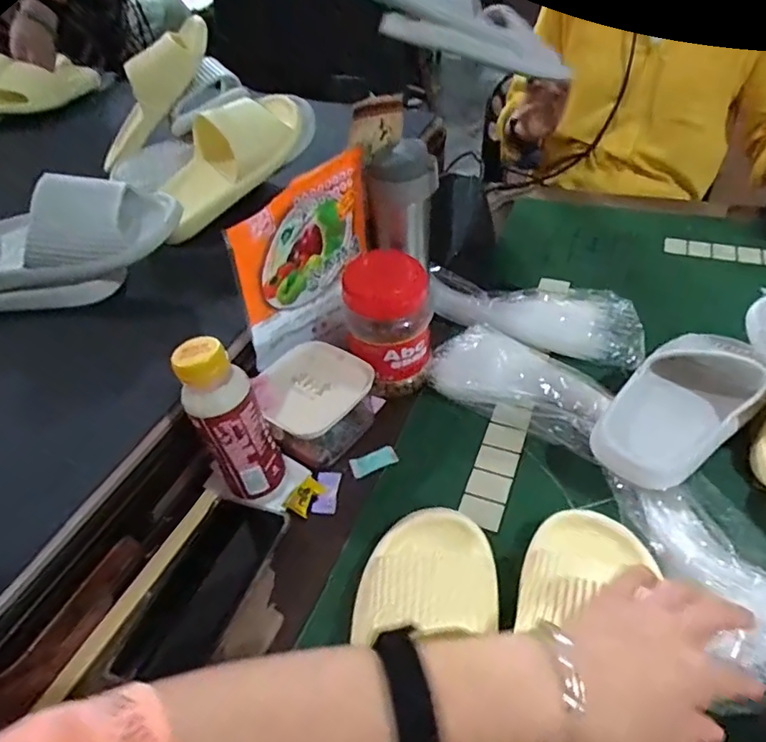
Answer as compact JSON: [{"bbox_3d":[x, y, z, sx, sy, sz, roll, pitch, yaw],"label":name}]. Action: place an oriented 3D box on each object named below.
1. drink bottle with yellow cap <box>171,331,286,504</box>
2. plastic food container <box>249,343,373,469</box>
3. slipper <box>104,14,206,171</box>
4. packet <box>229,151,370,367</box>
[{"bbox_3d":[-0.131,0.045,0.479,0.057,0.165,0.047,-21,46,-16],"label":"drink bottle with yellow cap"},{"bbox_3d":[-0.075,0.035,0.575,0.110,0.068,0.111,29,53,30],"label":"plastic food container"},{"bbox_3d":[-0.332,-0.392,0.765,0.233,0.070,0.087,-53,51,10],"label":"slipper"},{"bbox_3d":[-0.073,-0.101,0.566,0.025,0.189,0.172,33,55,32],"label":"packet"}]

